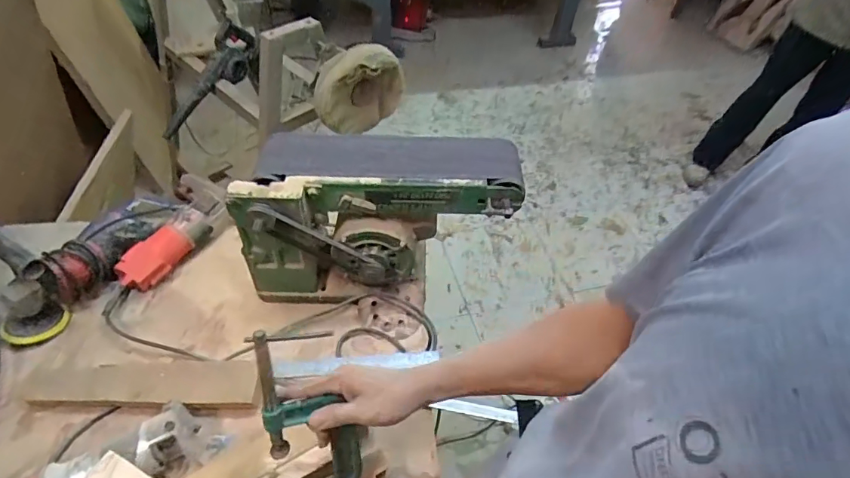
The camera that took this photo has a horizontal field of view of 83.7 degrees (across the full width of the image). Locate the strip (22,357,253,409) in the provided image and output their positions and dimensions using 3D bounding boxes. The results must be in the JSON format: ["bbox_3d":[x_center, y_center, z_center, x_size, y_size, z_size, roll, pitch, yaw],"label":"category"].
[{"bbox_3d":[-0.426,0.218,0.725,0.341,0.048,0.076,2,47,-2],"label":"strip"}]

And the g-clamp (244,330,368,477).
[{"bbox_3d":[-0.136,0.206,0.528,0.111,0.266,0.044,-25,31,-24],"label":"g-clamp"}]

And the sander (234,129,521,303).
[{"bbox_3d":[-0.070,-0.029,0.784,0.423,0.258,0.155,-3,48,-6],"label":"sander"}]

